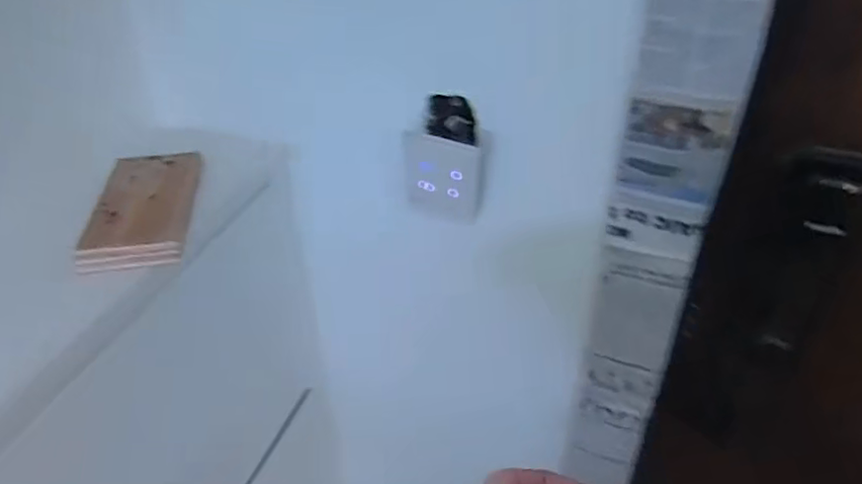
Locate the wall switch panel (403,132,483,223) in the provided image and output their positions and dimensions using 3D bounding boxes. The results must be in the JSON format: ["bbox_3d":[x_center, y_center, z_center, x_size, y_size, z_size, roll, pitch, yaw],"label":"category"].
[{"bbox_3d":[0.012,-0.067,0.718,0.086,0.116,0.020,9,49,7],"label":"wall switch panel"}]

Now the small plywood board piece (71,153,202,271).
[{"bbox_3d":[-0.304,-0.038,0.670,0.096,0.022,0.191,-6,39,-5],"label":"small plywood board piece"}]

